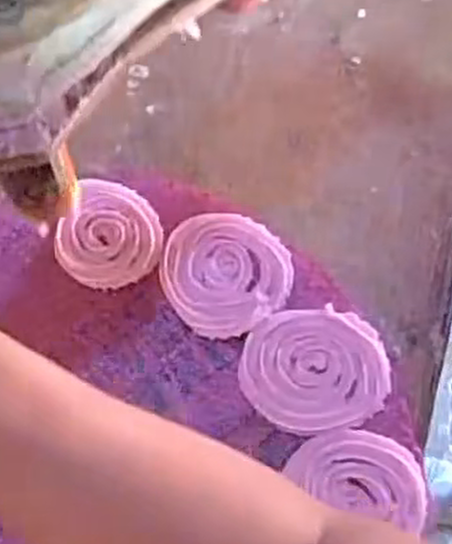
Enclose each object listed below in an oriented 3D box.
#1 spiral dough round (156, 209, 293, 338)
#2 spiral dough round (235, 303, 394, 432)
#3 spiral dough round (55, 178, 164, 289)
[{"bbox_3d":[-0.002,0.000,0.471,0.073,0.010,0.074,-1,70,2],"label":"spiral dough round"},{"bbox_3d":[0.050,0.055,0.448,0.081,0.006,0.069,-9,70,-2],"label":"spiral dough round"},{"bbox_3d":[-0.071,-0.022,0.479,0.063,0.010,0.065,-1,70,2],"label":"spiral dough round"}]

